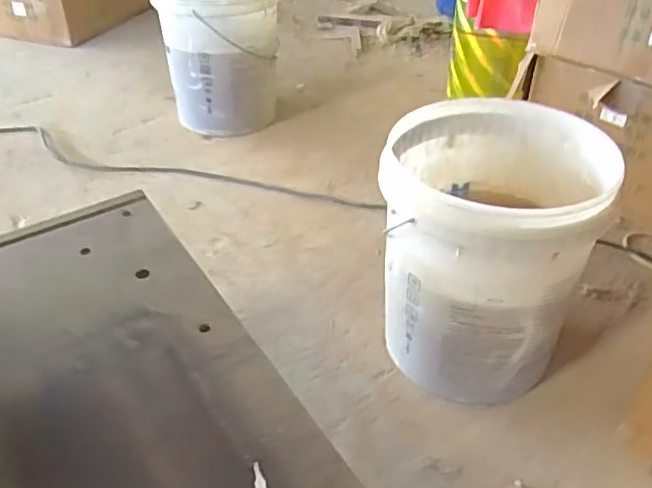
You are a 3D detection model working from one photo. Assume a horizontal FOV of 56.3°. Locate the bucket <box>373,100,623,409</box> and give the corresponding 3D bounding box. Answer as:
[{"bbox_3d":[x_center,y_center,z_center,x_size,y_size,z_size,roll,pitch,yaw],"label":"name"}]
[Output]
[{"bbox_3d":[0.236,0.020,0.914,0.275,0.357,0.301,0,38,0],"label":"bucket"}]

